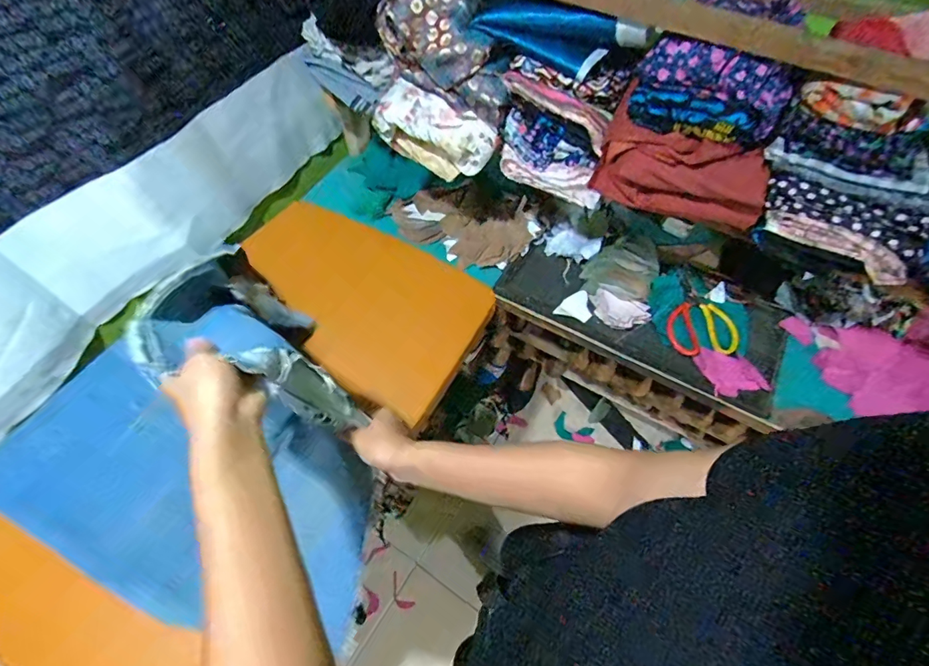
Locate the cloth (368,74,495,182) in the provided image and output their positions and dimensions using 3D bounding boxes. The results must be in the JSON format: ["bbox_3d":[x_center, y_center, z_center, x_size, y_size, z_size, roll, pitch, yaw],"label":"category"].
[{"bbox_3d":[-0.051,-0.321,0.748,0.198,0.116,0.066,27,61,15],"label":"cloth"}]

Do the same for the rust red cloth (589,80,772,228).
[{"bbox_3d":[0.301,-0.225,0.629,0.231,0.100,0.085,23,60,13],"label":"rust red cloth"}]

